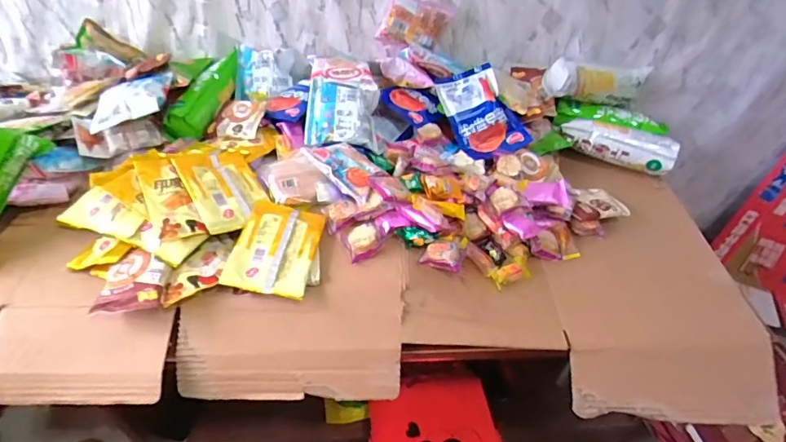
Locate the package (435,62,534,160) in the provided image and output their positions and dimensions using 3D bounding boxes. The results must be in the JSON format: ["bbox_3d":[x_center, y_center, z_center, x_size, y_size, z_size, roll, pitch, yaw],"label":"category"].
[{"bbox_3d":[0.151,-0.192,0.801,0.115,0.029,0.173,-23,78,-5],"label":"package"}]

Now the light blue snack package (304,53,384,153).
[{"bbox_3d":[-0.089,-0.213,0.814,0.120,0.073,0.208,-1,43,-6],"label":"light blue snack package"}]

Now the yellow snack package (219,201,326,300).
[{"bbox_3d":[-0.154,0.033,0.612,0.102,0.018,0.143,7,43,2],"label":"yellow snack package"}]

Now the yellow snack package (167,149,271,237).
[{"bbox_3d":[-0.244,-0.050,0.665,0.101,0.010,0.155,-14,57,-39],"label":"yellow snack package"}]

